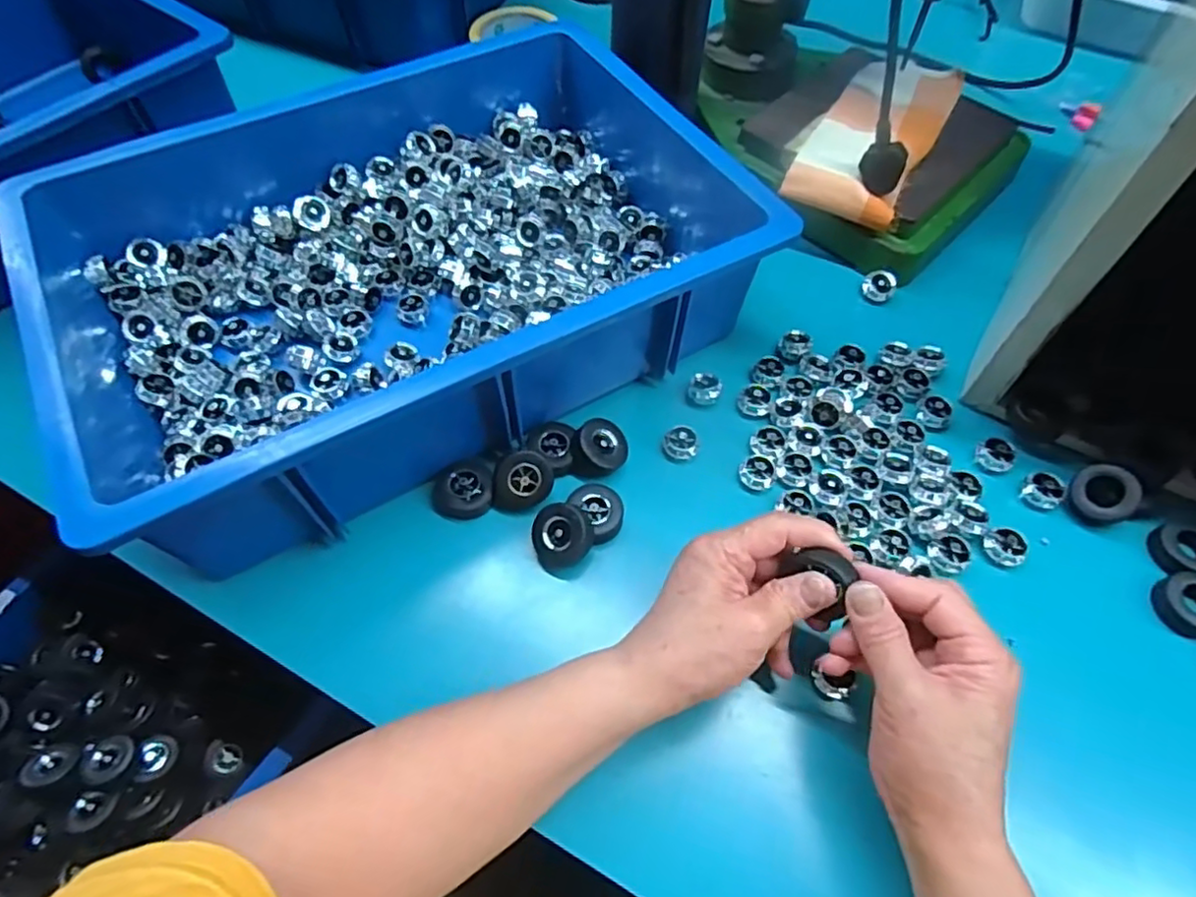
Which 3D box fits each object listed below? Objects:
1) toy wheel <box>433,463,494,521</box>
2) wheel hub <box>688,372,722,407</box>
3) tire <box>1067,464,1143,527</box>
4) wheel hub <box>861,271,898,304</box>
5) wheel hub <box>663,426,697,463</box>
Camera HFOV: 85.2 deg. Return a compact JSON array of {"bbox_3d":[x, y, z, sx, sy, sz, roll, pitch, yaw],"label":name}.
[{"bbox_3d":[-0.087,0.028,0.424,0.039,0.015,0.033,-16,62,-8],"label":"toy wheel"},{"bbox_3d":[0.078,-0.044,0.477,0.023,0.010,0.021,0,61,0],"label":"wheel hub"},{"bbox_3d":[0.334,0.031,0.429,0.037,0.013,0.039,16,92,36],"label":"tire"},{"bbox_3d":[0.233,-0.135,0.539,0.026,0.014,0.023,28,65,15],"label":"wheel hub"},{"bbox_3d":[0.058,-0.003,0.456,0.023,0.014,0.022,0,61,0],"label":"wheel hub"}]

